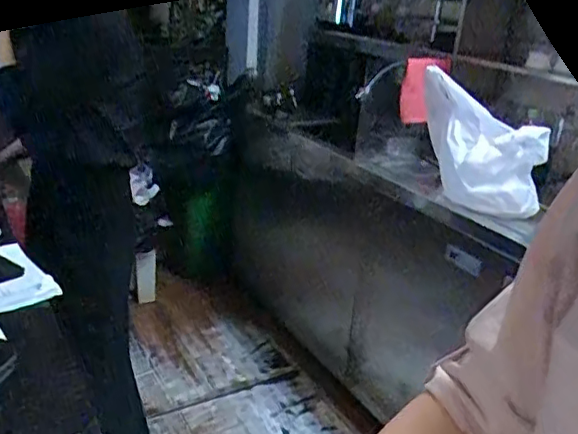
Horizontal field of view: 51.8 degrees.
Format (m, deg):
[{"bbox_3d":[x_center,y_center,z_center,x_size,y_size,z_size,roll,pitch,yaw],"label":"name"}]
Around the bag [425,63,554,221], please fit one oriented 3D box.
[{"bbox_3d":[0.486,-0.215,1.585,0.198,0.231,0.464,-7,53,-29],"label":"bag"}]

